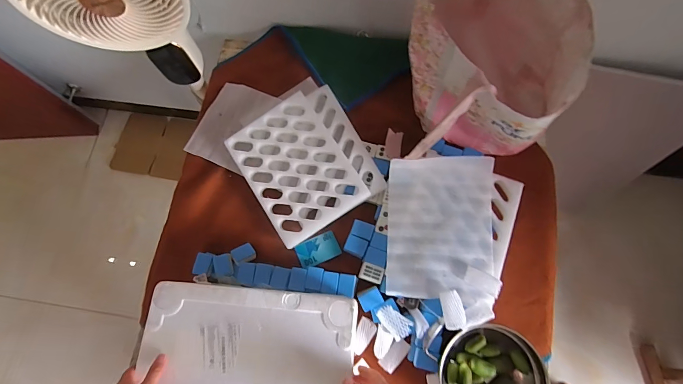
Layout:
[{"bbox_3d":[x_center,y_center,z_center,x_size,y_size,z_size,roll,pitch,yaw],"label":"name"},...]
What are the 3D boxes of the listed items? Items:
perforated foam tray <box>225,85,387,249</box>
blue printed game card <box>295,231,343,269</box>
[{"bbox_3d":[-0.076,-0.061,0.743,0.253,0.056,0.277,-32,75,-7],"label":"perforated foam tray"},{"bbox_3d":[-0.048,0.123,0.726,0.087,0.010,0.055,-25,75,-5],"label":"blue printed game card"}]

